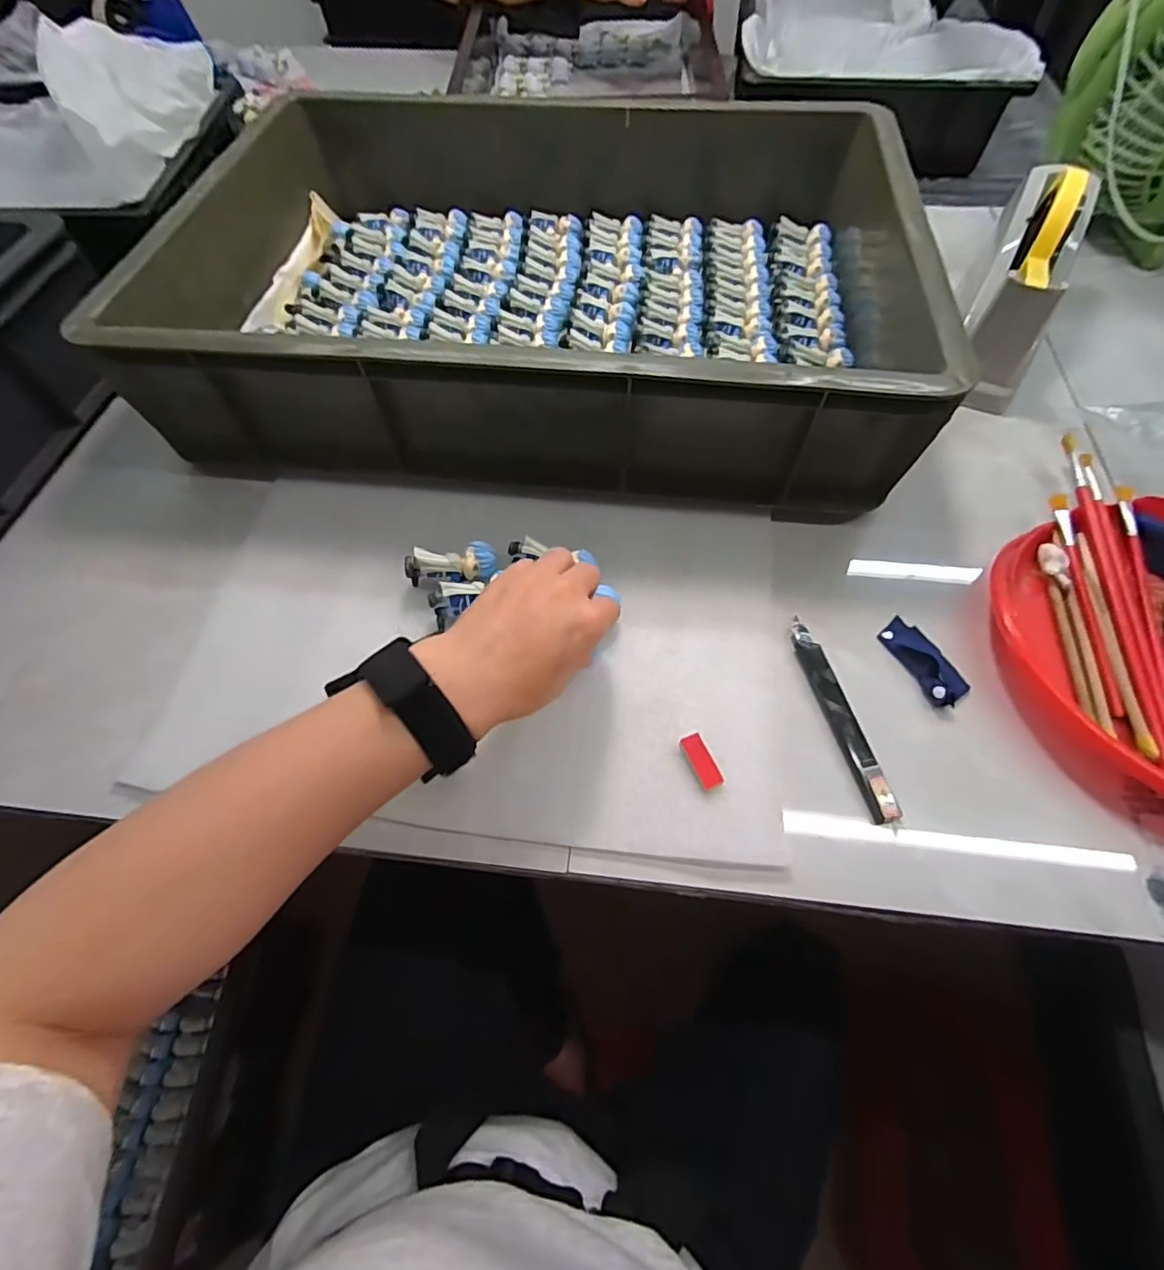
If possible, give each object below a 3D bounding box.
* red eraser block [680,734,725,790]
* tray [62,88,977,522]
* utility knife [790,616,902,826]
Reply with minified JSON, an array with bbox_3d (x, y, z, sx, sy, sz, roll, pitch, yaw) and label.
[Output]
[{"bbox_3d":[0.073,0.077,0.356,0.015,0.004,0.035,-22,64,-9],"label":"red eraser block"},{"bbox_3d":[-0.025,-0.346,0.520,0.585,0.116,0.461,5,63,5],"label":"tray"},{"bbox_3d":[0.164,0.051,0.373,0.019,0.010,0.137,-13,63,-4],"label":"utility knife"}]

